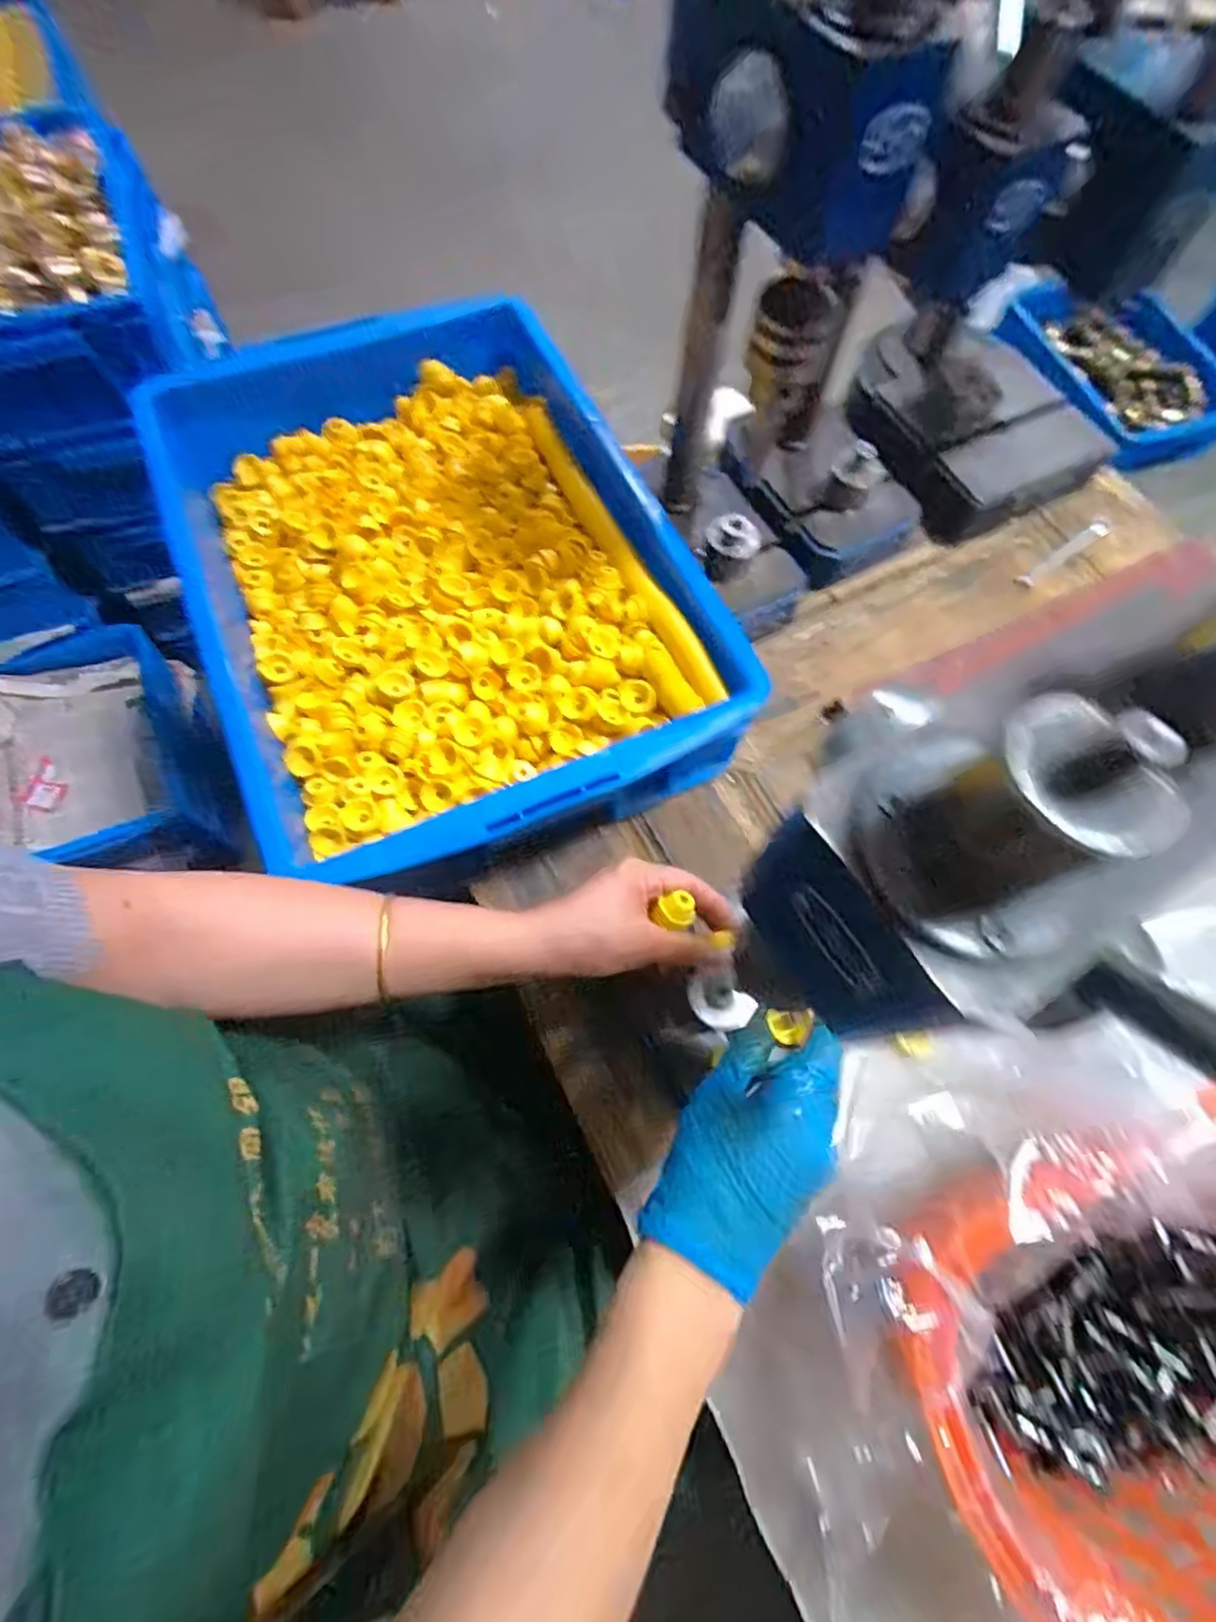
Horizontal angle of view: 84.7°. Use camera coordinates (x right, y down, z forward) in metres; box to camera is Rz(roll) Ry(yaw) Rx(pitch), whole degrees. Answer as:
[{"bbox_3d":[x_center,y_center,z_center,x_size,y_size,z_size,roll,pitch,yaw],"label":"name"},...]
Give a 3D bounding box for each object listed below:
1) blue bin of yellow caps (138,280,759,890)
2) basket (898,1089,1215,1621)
[{"bbox_3d":[-0.144,-0.188,0.551,0.364,0.102,0.489,-22,71,-10],"label":"blue bin of yellow caps"},{"bbox_3d":[0.277,0.267,0.350,0.265,0.122,0.203,-17,70,-8],"label":"basket"}]

